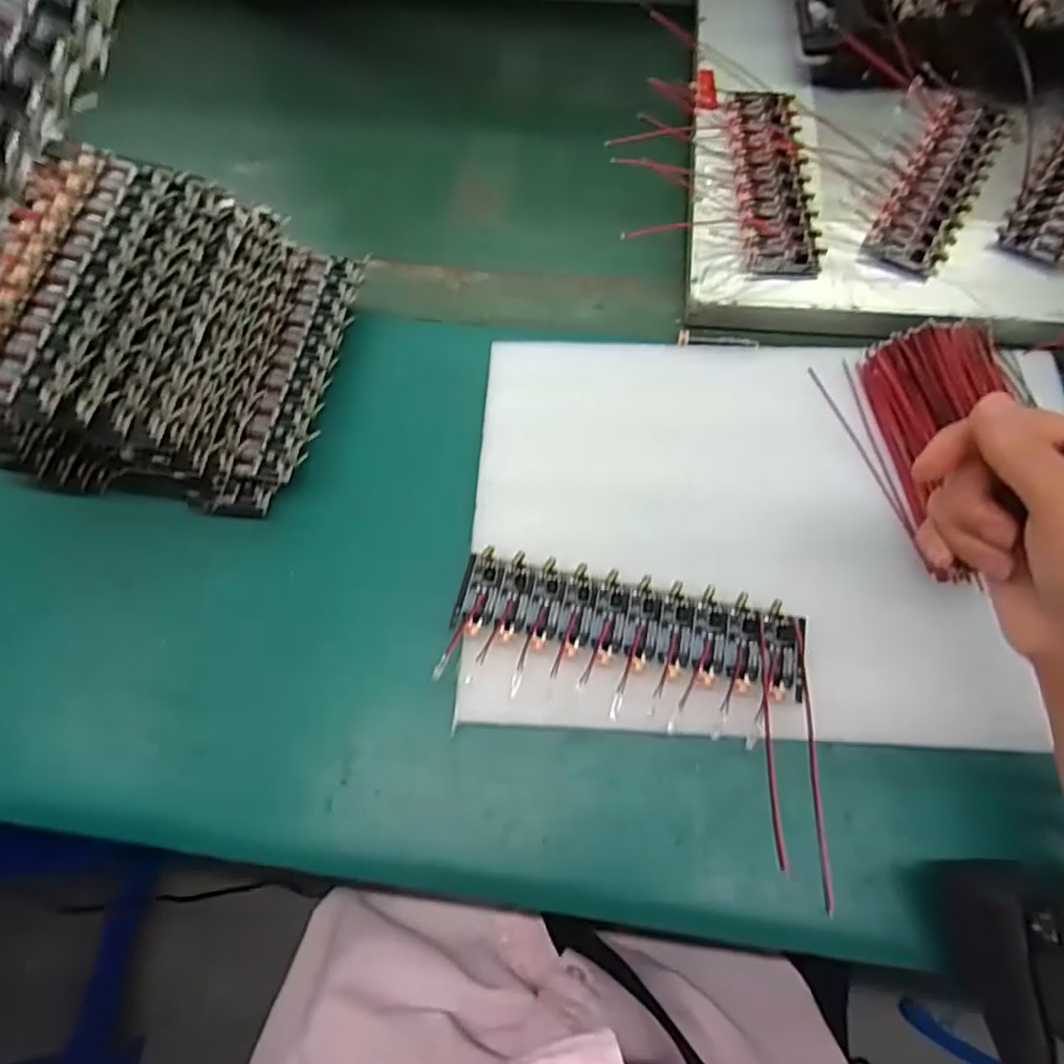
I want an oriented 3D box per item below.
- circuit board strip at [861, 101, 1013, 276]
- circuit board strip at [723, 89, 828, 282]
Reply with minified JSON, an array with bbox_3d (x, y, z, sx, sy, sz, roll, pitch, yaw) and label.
[{"bbox_3d":[0.255,-0.220,0.412,0.045,0.010,0.154,27,69,14],"label":"circuit board strip"},{"bbox_3d":[0.153,-0.225,0.419,0.049,0.013,0.159,1,65,2],"label":"circuit board strip"}]

